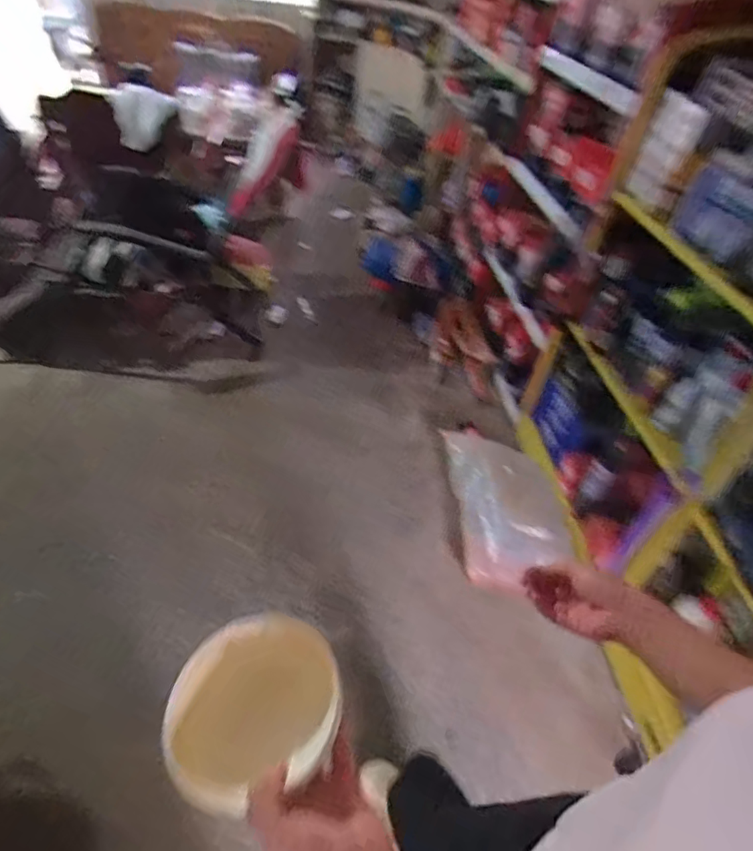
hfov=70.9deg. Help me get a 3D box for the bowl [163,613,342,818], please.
[{"bbox_3d":[-0.101,0.231,0.443,0.134,0.054,0.139,-1,44,-8],"label":"bowl"}]

